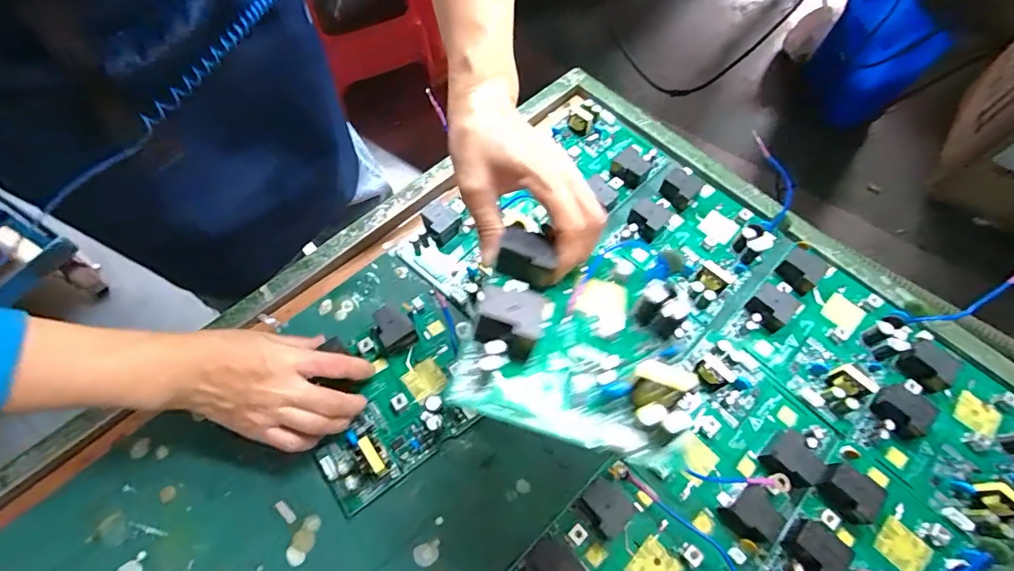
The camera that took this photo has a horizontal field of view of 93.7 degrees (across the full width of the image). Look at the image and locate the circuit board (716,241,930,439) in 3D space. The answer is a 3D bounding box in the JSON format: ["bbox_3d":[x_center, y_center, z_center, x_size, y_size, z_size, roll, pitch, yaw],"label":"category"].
[{"bbox_3d":[0.261,0.035,0.387,0.113,0.023,0.130,41,70,18],"label":"circuit board"}]

